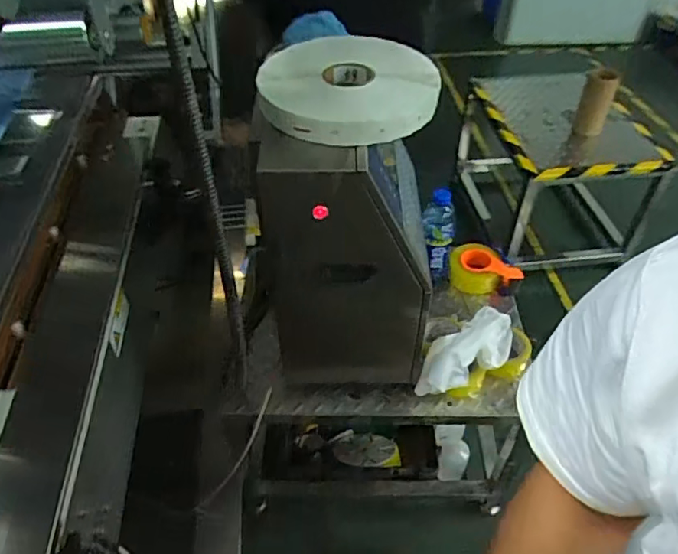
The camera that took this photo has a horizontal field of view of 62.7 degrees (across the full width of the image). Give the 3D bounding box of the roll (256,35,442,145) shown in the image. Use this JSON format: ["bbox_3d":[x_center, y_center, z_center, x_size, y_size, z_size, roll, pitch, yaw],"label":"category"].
[{"bbox_3d":[0.014,-0.309,0.904,0.279,0.068,0.260,0,46,0],"label":"roll"}]

